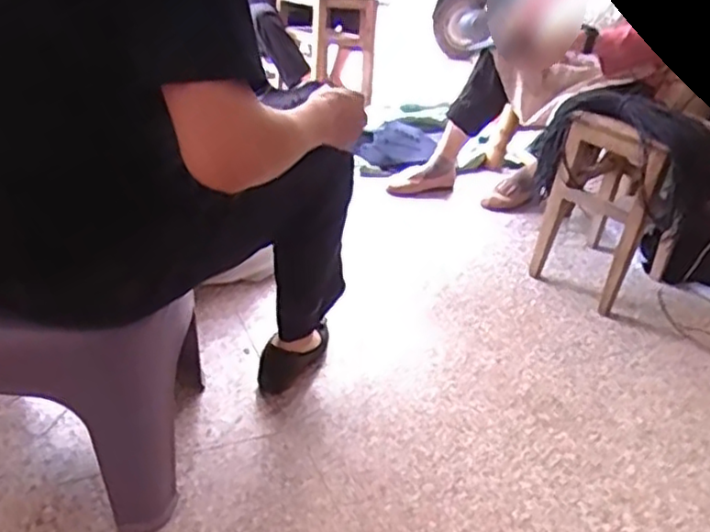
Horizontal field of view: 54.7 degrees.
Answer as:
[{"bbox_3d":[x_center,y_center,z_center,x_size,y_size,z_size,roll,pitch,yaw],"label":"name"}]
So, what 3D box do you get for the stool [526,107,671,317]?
[{"bbox_3d":[0.650,-0.159,1.667,0.235,0.419,0.344,31,38,32],"label":"stool"}]

